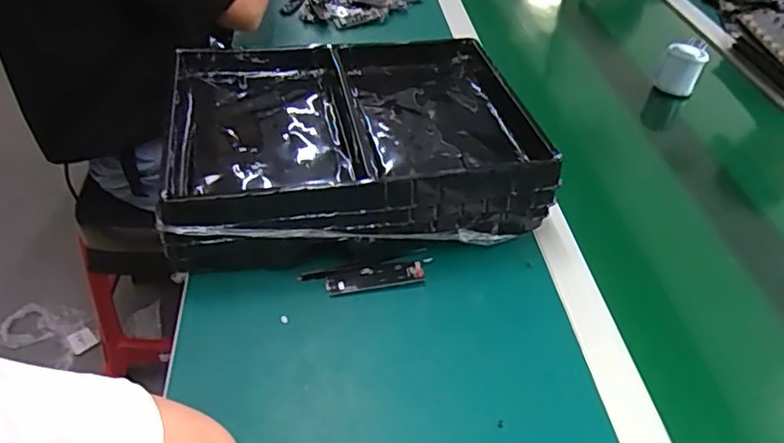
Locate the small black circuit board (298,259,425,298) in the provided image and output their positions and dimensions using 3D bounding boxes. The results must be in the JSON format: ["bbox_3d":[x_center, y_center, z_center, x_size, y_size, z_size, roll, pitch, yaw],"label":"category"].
[{"bbox_3d":[-0.028,0.052,0.571,0.113,0.006,0.032,-7,44,-12],"label":"small black circuit board"}]

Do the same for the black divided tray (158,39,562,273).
[{"bbox_3d":[-0.042,-0.095,0.668,0.383,0.088,0.296,-5,44,-10],"label":"black divided tray"}]

